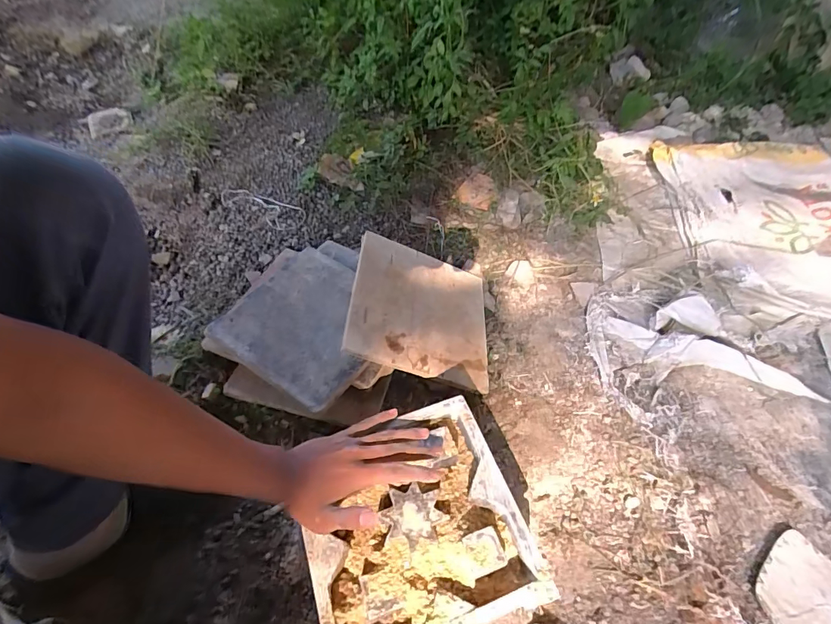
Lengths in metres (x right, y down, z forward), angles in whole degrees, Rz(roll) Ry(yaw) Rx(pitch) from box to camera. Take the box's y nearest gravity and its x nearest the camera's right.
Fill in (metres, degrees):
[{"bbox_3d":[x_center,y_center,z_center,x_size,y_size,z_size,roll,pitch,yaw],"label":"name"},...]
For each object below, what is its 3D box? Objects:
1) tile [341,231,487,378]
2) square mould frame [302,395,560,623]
[{"bbox_3d":[0.014,-0.004,0.724,0.248,0.013,0.238,19,53,-19],"label":"tile"},{"bbox_3d":[-0.003,0.236,0.471,0.226,0.043,0.228,-14,53,-14],"label":"square mould frame"}]

